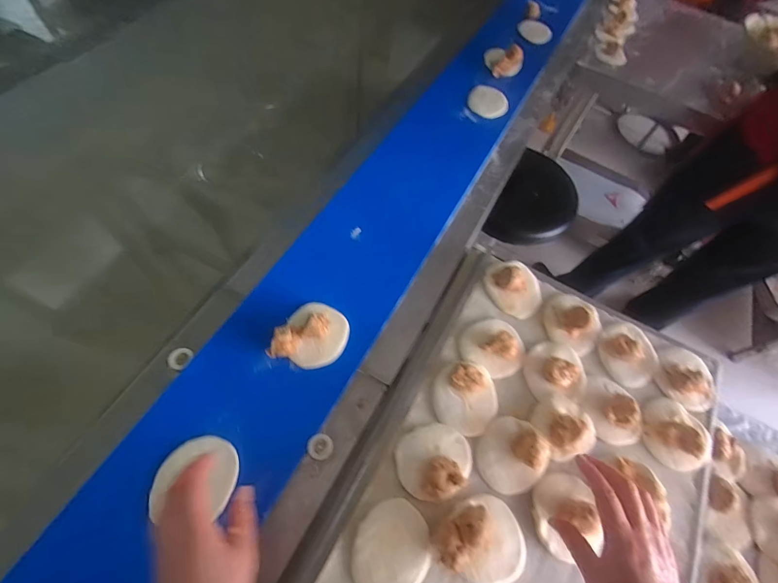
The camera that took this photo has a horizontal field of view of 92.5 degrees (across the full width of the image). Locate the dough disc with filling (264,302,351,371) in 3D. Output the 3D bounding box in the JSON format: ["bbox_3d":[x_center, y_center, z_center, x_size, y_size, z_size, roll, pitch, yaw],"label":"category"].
[{"bbox_3d":[-0.108,0.057,0.527,0.092,0.044,0.093,12,61,-1],"label":"dough disc with filling"}]

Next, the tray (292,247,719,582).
[{"bbox_3d":[0.184,0.237,0.462,0.408,0.047,0.588,26,63,11],"label":"tray"}]

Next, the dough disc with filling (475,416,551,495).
[{"bbox_3d":[0.157,0.203,0.470,0.090,0.031,0.084,3,62,-5],"label":"dough disc with filling"}]

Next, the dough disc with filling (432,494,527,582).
[{"bbox_3d":[0.111,0.280,0.420,0.106,0.035,0.089,27,63,6],"label":"dough disc with filling"}]

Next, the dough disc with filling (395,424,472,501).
[{"bbox_3d":[0.058,0.206,0.455,0.092,0.029,0.080,-11,64,-12],"label":"dough disc with filling"}]

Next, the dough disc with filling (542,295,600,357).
[{"bbox_3d":[0.281,0.042,0.565,0.080,0.027,0.085,28,63,8],"label":"dough disc with filling"}]

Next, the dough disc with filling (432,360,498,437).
[{"bbox_3d":[0.105,0.137,0.498,0.088,0.035,0.094,3,62,-5],"label":"dough disc with filling"}]

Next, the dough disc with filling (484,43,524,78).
[{"bbox_3d":[0.274,-0.550,0.882,0.091,0.040,0.078,16,62,2],"label":"dough disc with filling"}]

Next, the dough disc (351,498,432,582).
[{"bbox_3d":[0.003,0.289,0.419,0.084,0.005,0.093,37,64,13],"label":"dough disc"}]

